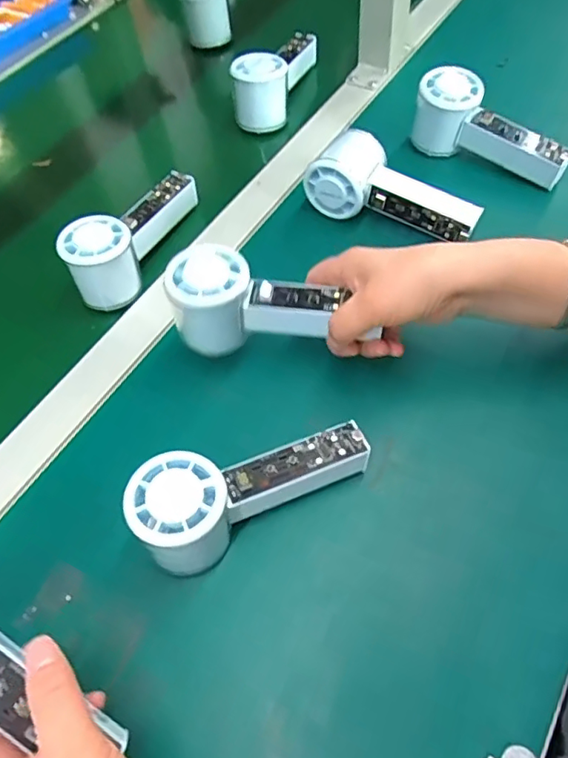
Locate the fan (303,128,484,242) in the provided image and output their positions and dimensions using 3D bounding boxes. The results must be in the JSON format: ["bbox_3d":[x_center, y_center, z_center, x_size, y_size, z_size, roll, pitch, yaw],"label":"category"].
[{"bbox_3d":[0.096,-0.166,0.482,0.148,0.060,0.052,21,63,15],"label":"fan"}]

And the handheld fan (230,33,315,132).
[{"bbox_3d":[-0.009,-0.330,0.587,0.057,0.063,0.128,12,61,10],"label":"handheld fan"}]

